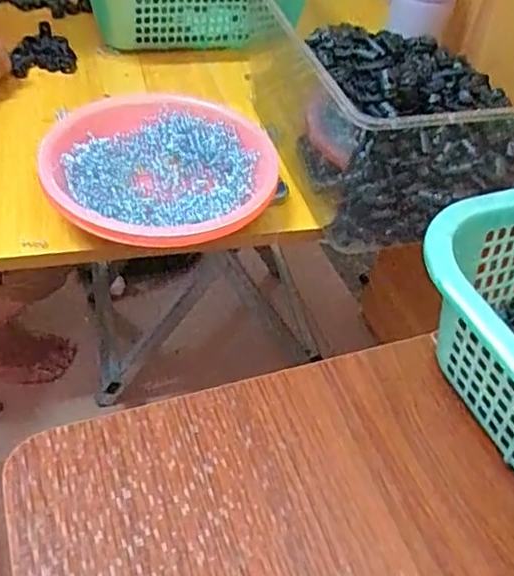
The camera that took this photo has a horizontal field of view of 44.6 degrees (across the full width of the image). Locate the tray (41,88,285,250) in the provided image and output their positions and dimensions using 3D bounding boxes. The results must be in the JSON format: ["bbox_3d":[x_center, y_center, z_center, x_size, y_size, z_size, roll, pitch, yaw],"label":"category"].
[{"bbox_3d":[-0.079,-0.104,0.520,0.186,0.032,0.186,3,46,-3],"label":"tray"}]

